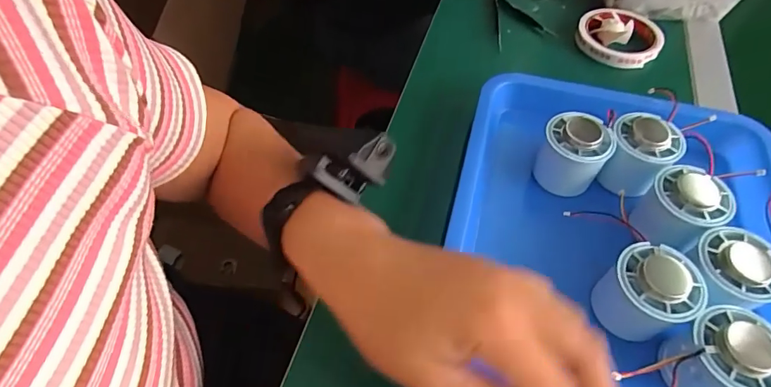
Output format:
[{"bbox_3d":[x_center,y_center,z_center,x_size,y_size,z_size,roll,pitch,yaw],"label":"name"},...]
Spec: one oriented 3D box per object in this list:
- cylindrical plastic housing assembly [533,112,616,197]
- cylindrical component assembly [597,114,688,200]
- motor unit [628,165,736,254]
[{"bbox_3d":[0.160,-0.034,0.380,0.052,0.063,0.053,-2,54,2],"label":"cylindrical plastic housing assembly"},{"bbox_3d":[0.219,-0.034,0.380,0.054,0.055,0.054,19,57,16],"label":"cylindrical component assembly"},{"bbox_3d":[0.230,0.014,0.349,0.051,0.055,0.053,-2,54,2],"label":"motor unit"}]

